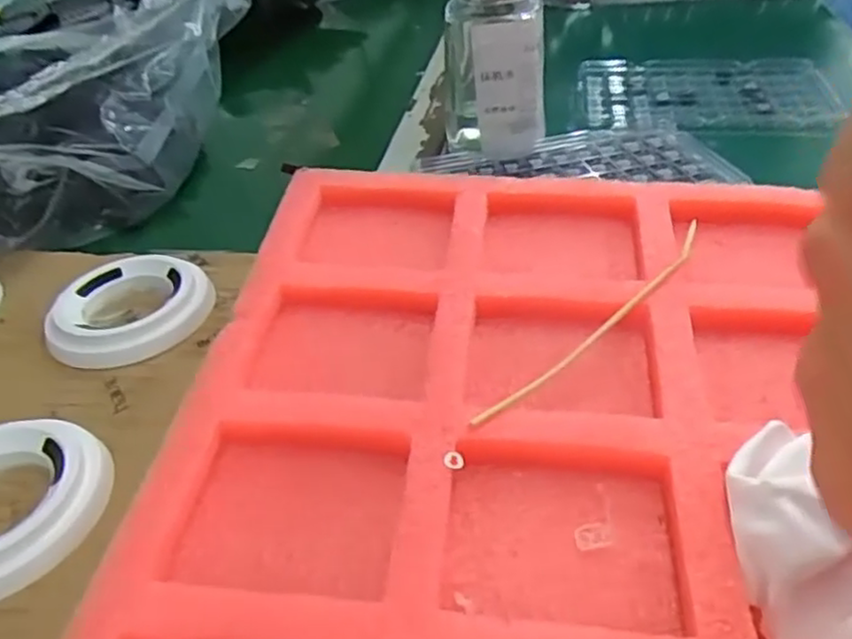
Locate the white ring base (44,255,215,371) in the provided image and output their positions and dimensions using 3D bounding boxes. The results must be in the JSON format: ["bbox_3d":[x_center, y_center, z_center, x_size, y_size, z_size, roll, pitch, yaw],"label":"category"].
[{"bbox_3d":[-0.132,-0.006,0.308,0.067,0.010,0.065,-4,39,2],"label":"white ring base"}]

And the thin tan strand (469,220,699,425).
[{"bbox_3d":[0.066,-0.002,0.250,0.138,0.010,0.009,-34,47,-31],"label":"thin tan strand"}]

